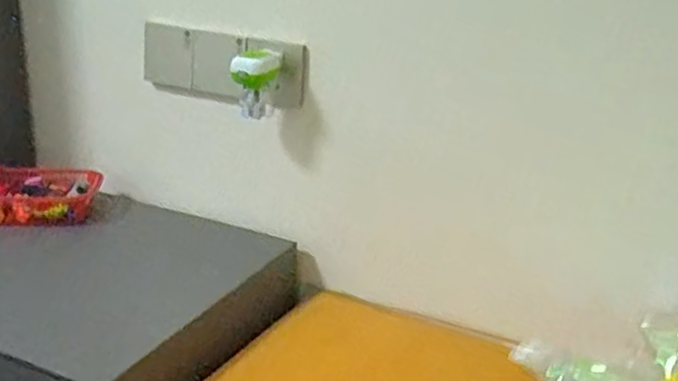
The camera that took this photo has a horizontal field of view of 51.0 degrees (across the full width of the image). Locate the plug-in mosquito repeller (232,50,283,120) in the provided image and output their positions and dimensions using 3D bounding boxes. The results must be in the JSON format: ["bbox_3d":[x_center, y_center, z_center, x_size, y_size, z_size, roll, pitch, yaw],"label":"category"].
[{"bbox_3d":[-0.105,-0.143,0.921,0.061,0.086,0.049,1,21,-6],"label":"plug-in mosquito repeller"}]

